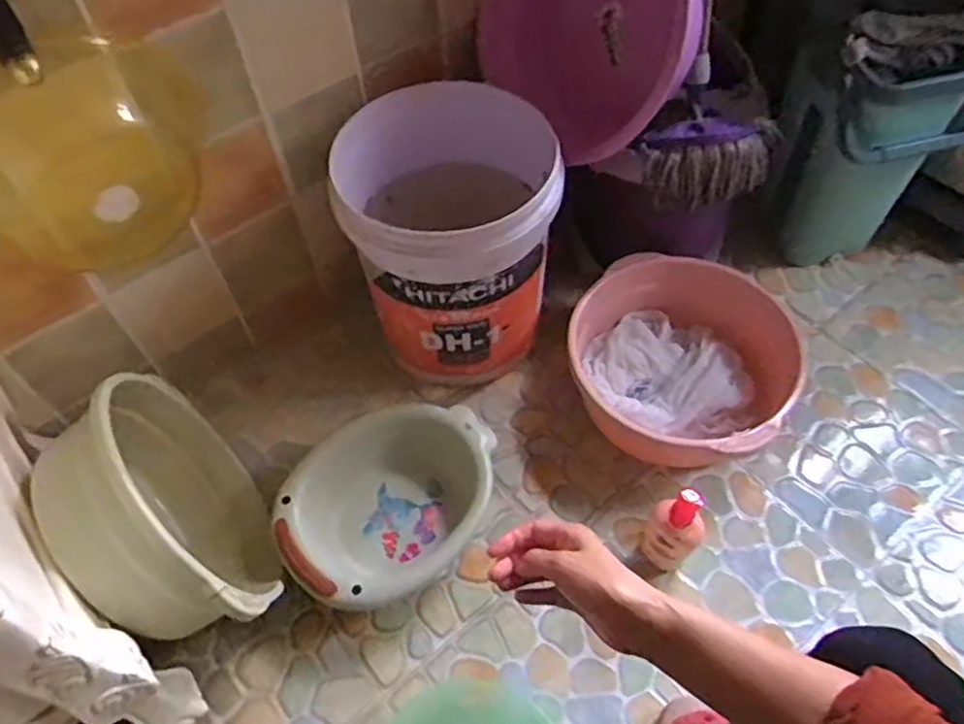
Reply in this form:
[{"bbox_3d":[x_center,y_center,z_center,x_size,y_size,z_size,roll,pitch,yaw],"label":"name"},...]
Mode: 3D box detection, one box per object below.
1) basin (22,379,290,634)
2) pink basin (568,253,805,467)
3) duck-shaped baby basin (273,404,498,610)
[{"bbox_3d":[-0.391,0.190,0.866,0.179,0.338,0.342,-23,57,-13],"label":"basin"},{"bbox_3d":[0.290,0.000,1.068,0.348,0.156,0.294,21,59,16],"label":"pink basin"},{"bbox_3d":[-0.129,0.191,0.992,0.318,0.105,0.239,-40,63,-22],"label":"duck-shaped baby basin"}]

